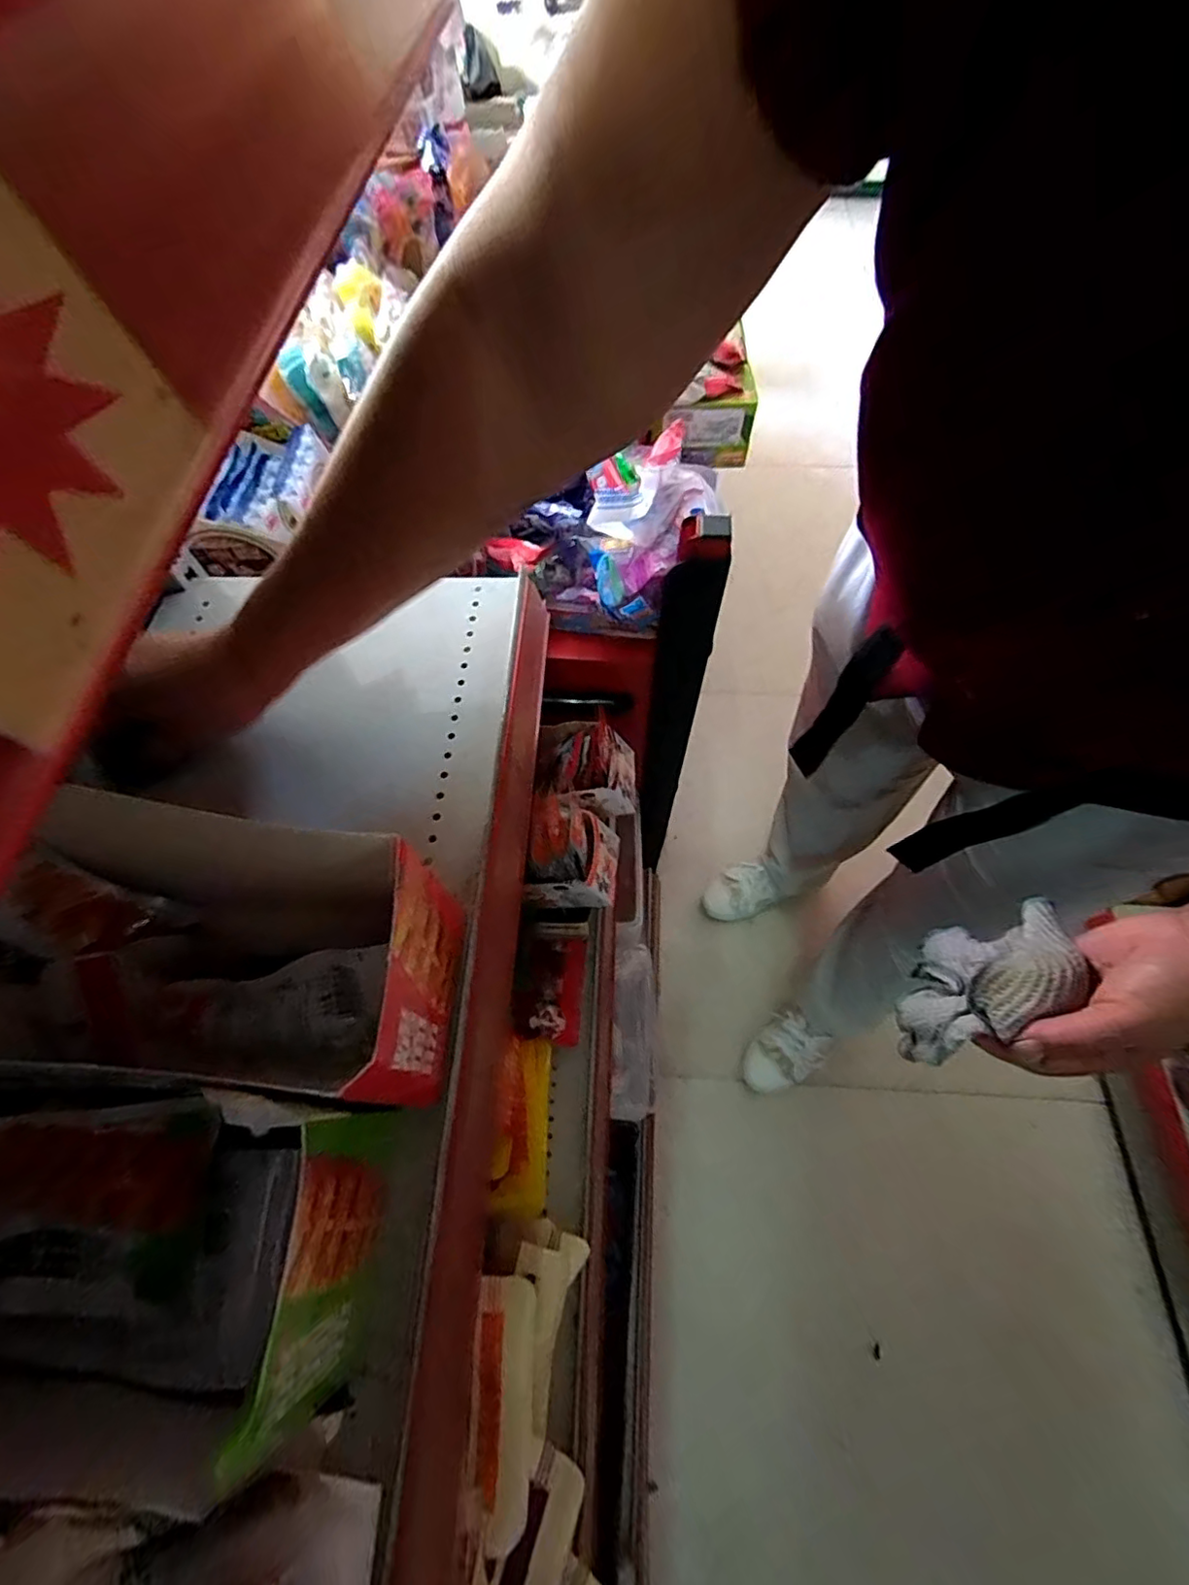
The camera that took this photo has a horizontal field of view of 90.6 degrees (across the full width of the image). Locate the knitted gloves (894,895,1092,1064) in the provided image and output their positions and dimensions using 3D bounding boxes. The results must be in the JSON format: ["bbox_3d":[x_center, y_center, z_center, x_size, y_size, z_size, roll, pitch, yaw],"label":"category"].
[{"bbox_3d":[0.266,0.126,0.408,0.112,0.104,0.066,-22,65,-9],"label":"knitted gloves"}]

